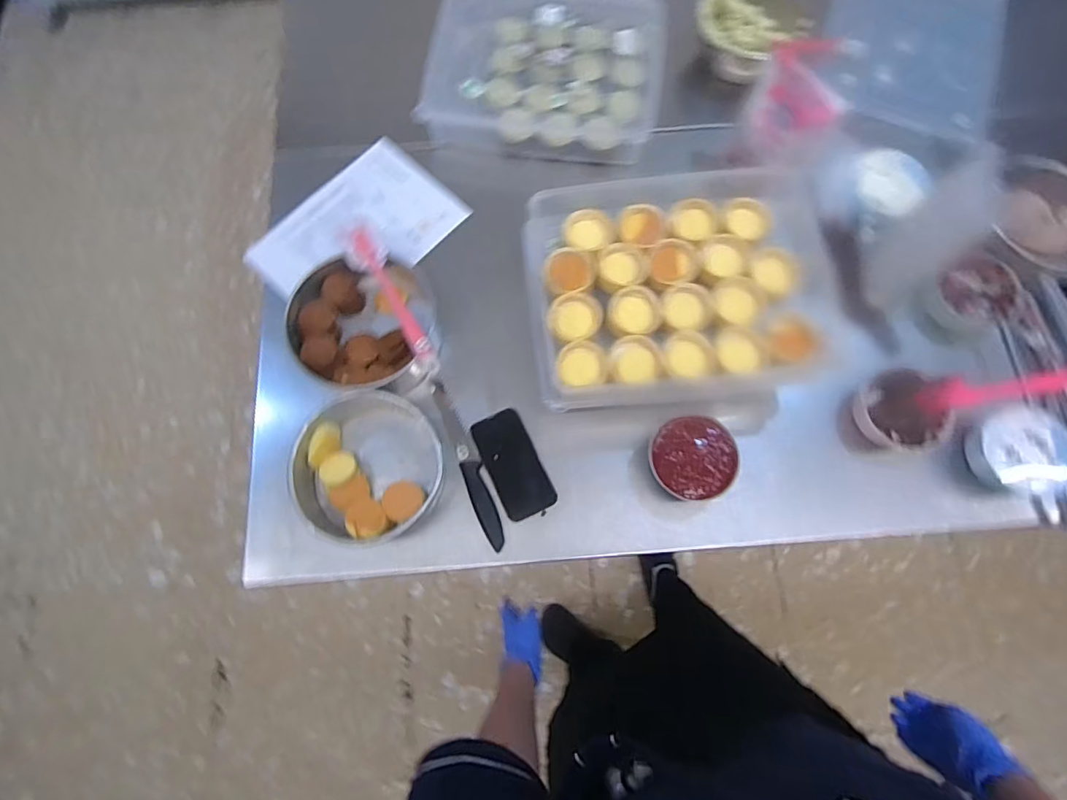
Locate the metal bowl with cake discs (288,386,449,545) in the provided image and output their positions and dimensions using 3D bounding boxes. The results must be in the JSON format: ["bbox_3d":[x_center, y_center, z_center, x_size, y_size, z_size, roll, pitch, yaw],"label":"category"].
[{"bbox_3d":[-0.213,0.085,0.662,0.181,0.066,0.190,0,75,0],"label":"metal bowl with cake discs"}]

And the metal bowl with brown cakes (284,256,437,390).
[{"bbox_3d":[-0.242,-0.107,0.726,0.185,0.094,0.186,0,75,0],"label":"metal bowl with brown cakes"}]

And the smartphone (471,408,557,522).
[{"bbox_3d":[-0.027,0.086,0.685,0.070,0.012,0.144,-25,76,-7],"label":"smartphone"}]

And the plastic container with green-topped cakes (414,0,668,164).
[{"bbox_3d":[0.022,-0.544,0.829,0.362,0.078,0.295,7,75,2],"label":"plastic container with green-topped cakes"}]

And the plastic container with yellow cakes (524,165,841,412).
[{"bbox_3d":[0.193,-0.151,0.690,0.388,0.090,0.302,-5,75,-2],"label":"plastic container with yellow cakes"}]

